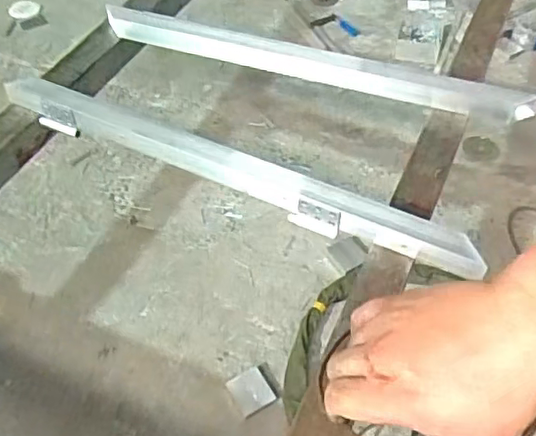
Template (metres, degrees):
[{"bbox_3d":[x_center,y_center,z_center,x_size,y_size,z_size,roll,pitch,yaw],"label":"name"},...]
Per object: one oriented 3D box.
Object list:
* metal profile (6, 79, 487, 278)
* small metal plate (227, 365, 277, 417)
[{"bbox_3d":[-0.089,-0.094,1.152,1.000,0.077,0.061,20,53,15],"label":"metal profile"},{"bbox_3d":[-0.037,0.383,1.338,0.085,0.011,0.090,-30,65,-6],"label":"small metal plate"}]

